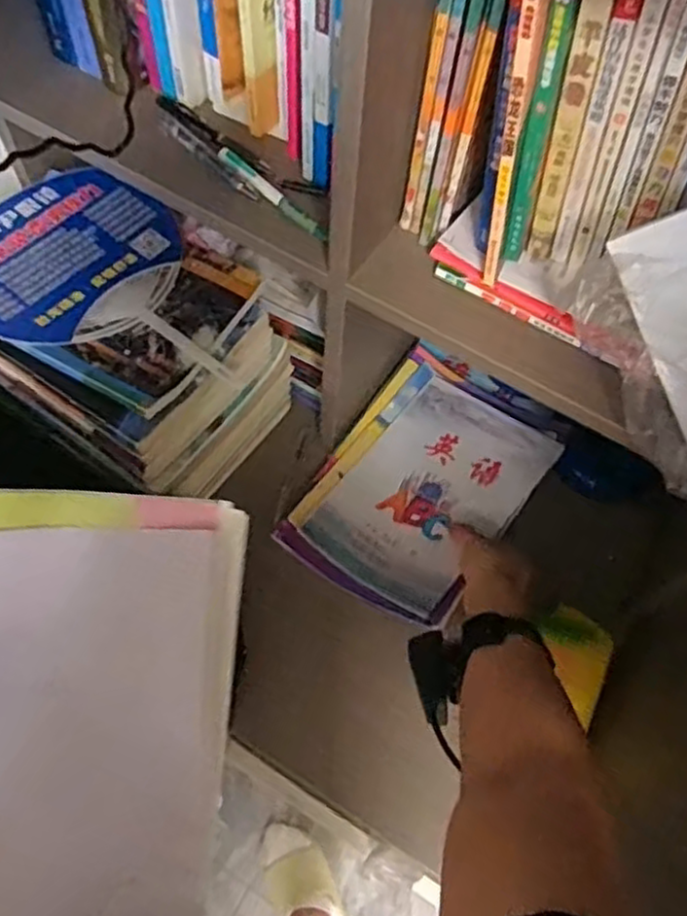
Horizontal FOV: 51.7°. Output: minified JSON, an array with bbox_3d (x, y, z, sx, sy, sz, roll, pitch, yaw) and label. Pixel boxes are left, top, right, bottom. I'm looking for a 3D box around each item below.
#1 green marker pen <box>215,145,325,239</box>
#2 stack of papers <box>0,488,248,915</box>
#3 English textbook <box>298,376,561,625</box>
[{"bbox_3d":[-0.058,-0.219,0.588,0.124,0.009,0.015,42,69,16],"label":"green marker pen"},{"bbox_3d":[-0.176,0.173,0.460,0.206,0.023,0.297,8,86,-25],"label":"stack of papers"},{"bbox_3d":[0.101,0.033,0.782,0.170,0.021,0.258,33,68,20],"label":"English textbook"}]

